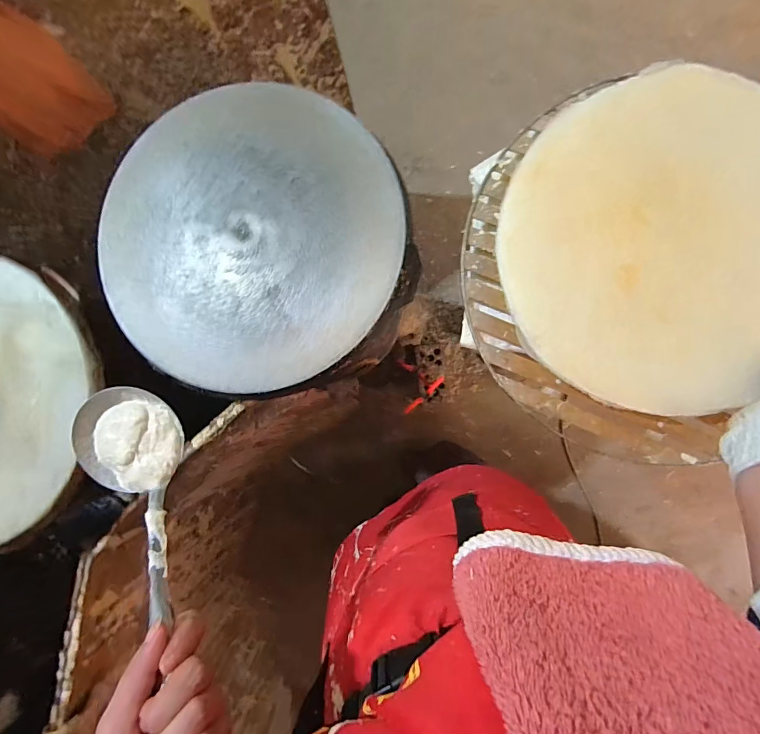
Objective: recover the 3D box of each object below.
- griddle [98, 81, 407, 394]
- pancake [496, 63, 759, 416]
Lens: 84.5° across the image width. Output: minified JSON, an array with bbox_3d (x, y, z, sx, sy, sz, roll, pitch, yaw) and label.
[{"bbox_3d":[-0.158,-0.157,0.511,0.364,0.034,0.352,0,87,6],"label":"griddle"},{"bbox_3d":[0.321,-0.138,0.473,0.352,0.025,0.368,0,90,9],"label":"pancake"}]

